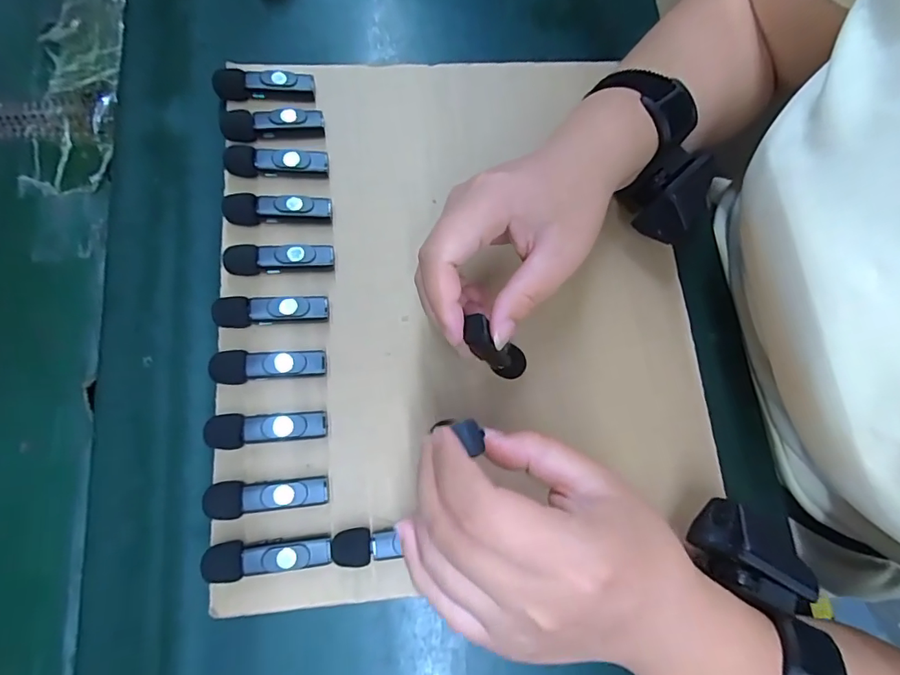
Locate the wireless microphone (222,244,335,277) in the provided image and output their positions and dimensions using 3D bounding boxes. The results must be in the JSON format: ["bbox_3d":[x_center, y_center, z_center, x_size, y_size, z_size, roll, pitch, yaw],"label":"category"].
[{"bbox_3d":[-0.105,-0.047,0.303,0.063,0.017,0.018,-5,75,-2],"label":"wireless microphone"}]

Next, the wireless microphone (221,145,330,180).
[{"bbox_3d":[-0.112,-0.113,0.317,0.061,0.018,0.016,0,75,-1],"label":"wireless microphone"}]

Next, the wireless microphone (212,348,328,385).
[{"bbox_3d":[-0.106,0.017,0.287,0.063,0.017,0.019,-5,75,-2],"label":"wireless microphone"}]

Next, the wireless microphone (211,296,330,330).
[{"bbox_3d":[-0.107,-0.015,0.295,0.065,0.019,0.018,-6,75,-2],"label":"wireless microphone"}]

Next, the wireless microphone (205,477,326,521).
[{"bbox_3d":[-0.100,0.086,0.268,0.062,0.016,0.019,-8,75,-3],"label":"wireless microphone"}]

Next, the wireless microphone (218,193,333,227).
[{"bbox_3d":[-0.109,-0.081,0.310,0.064,0.018,0.017,-5,75,-2],"label":"wireless microphone"}]

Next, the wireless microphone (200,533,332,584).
[{"bbox_3d":[-0.096,0.116,0.258,0.063,0.014,0.018,-8,75,-3],"label":"wireless microphone"}]

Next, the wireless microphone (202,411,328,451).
[{"bbox_3d":[-0.104,0.052,0.276,0.063,0.016,0.019,-3,75,-2],"label":"wireless microphone"}]

